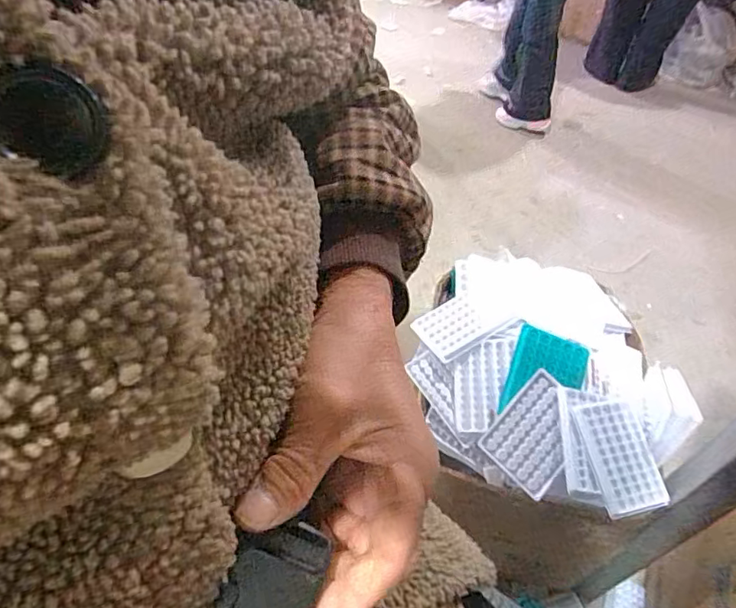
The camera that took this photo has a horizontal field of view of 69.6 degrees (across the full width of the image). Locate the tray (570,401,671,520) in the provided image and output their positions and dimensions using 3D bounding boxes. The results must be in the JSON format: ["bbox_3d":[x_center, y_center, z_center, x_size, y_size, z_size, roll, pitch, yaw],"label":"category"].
[{"bbox_3d":[0.300,0.181,0.631,0.089,0.008,0.127,-4,64,-18],"label":"tray"}]

